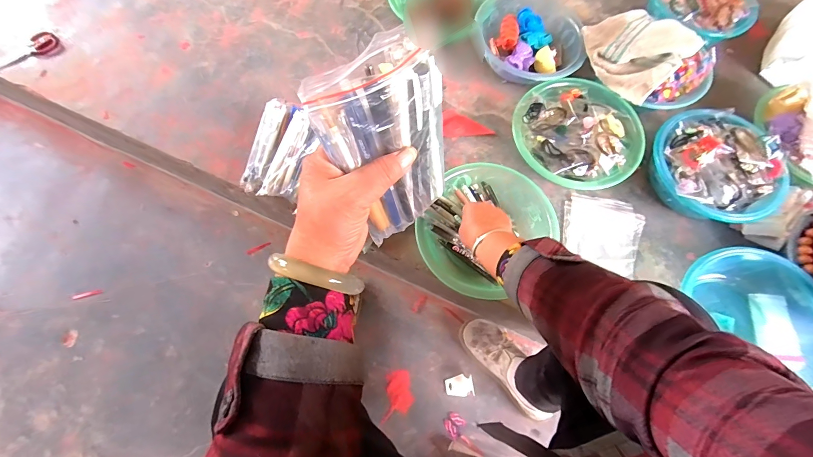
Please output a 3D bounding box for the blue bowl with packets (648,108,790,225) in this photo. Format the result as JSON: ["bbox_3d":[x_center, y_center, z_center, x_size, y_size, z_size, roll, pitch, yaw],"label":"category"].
[{"bbox_3d":[0.560,-0.110,0.640,0.207,0.092,0.216,-15,71,-5],"label":"blue bowl with packets"}]

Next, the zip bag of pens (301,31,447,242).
[{"bbox_3d":[-0.011,-0.059,0.271,0.100,0.154,0.033,-34,54,-17],"label":"zip bag of pens"}]

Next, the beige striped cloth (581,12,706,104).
[{"bbox_3d":[0.455,-0.370,0.682,0.192,0.059,0.190,-40,75,-13],"label":"beige striped cloth"}]

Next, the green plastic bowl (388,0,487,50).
[{"bbox_3d":[0.070,-0.521,0.799,0.212,0.077,0.209,0,70,0],"label":"green plastic bowl"}]

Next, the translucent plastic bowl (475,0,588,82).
[{"bbox_3d":[0.259,-0.397,0.748,0.225,0.080,0.206,0,70,0],"label":"translucent plastic bowl"}]

